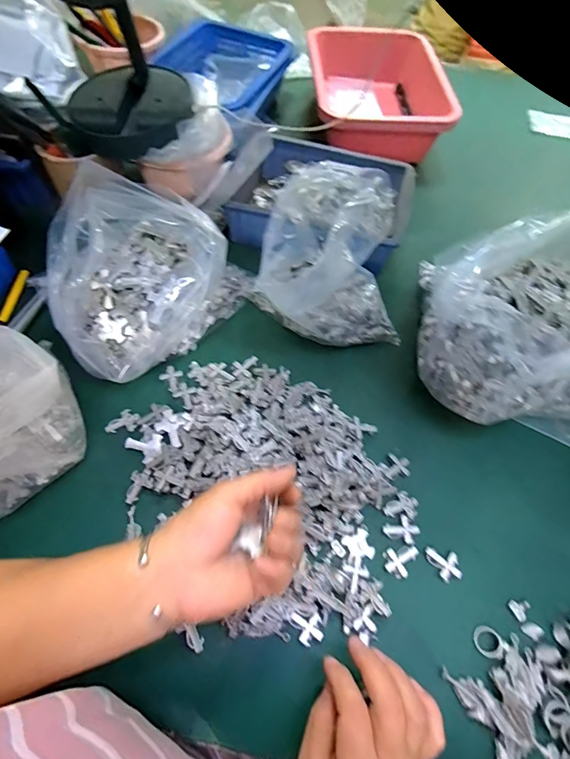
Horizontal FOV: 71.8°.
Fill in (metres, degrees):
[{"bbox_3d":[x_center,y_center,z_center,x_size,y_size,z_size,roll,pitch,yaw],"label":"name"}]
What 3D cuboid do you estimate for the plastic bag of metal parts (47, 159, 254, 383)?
[{"bbox_3d":[-0.156,-0.115,0.436,0.212,0.125,0.160,-40,70,-21],"label":"plastic bag of metal parts"}]

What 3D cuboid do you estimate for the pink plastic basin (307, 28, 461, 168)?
[{"bbox_3d":[0.152,-0.494,0.690,0.220,0.096,0.277,-2,60,-5],"label":"pink plastic basin"}]

